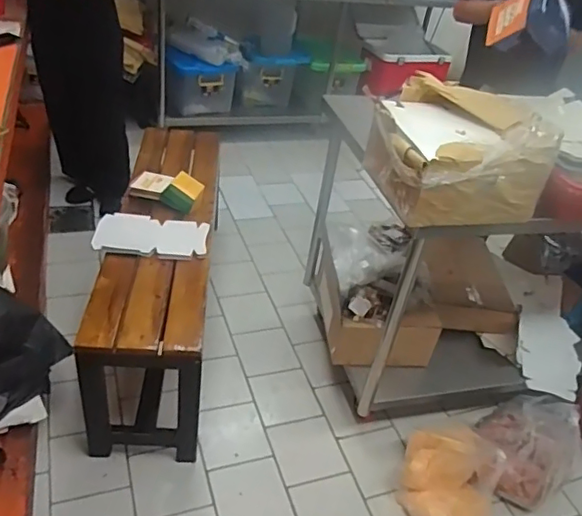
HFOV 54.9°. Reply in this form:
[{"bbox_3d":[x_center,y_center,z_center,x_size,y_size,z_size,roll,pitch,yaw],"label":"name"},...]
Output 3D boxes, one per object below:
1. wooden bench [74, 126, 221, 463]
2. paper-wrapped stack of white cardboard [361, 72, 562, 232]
[{"bbox_3d":[-0.411,0.037,1.875,0.306,0.449,1.122,5,37,-6],"label":"wooden bench"},{"bbox_3d":[0.364,-0.243,1.271,0.353,0.198,0.320,-5,39,-19],"label":"paper-wrapped stack of white cardboard"}]

